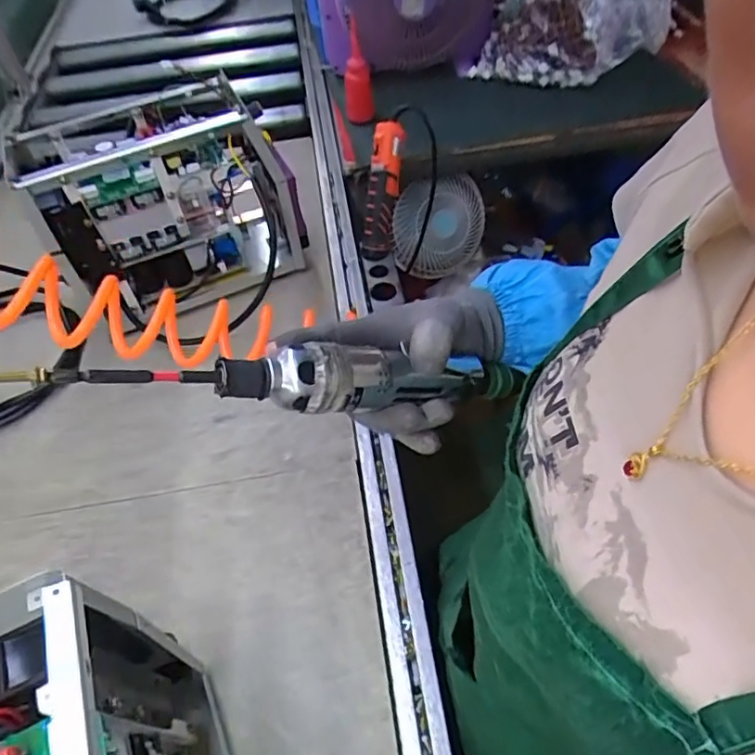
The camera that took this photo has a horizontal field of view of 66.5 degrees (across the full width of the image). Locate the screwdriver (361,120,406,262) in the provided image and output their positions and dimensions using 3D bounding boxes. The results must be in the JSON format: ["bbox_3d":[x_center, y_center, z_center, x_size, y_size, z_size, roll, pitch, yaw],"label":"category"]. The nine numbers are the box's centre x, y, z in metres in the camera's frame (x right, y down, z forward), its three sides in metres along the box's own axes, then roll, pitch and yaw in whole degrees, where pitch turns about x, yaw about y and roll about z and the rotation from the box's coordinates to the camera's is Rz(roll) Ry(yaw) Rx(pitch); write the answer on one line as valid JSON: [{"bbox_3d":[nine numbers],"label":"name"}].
[{"bbox_3d":[0.010,-0.277,0.864,0.044,0.196,0.043,17,27,18],"label":"screwdriver"}]

